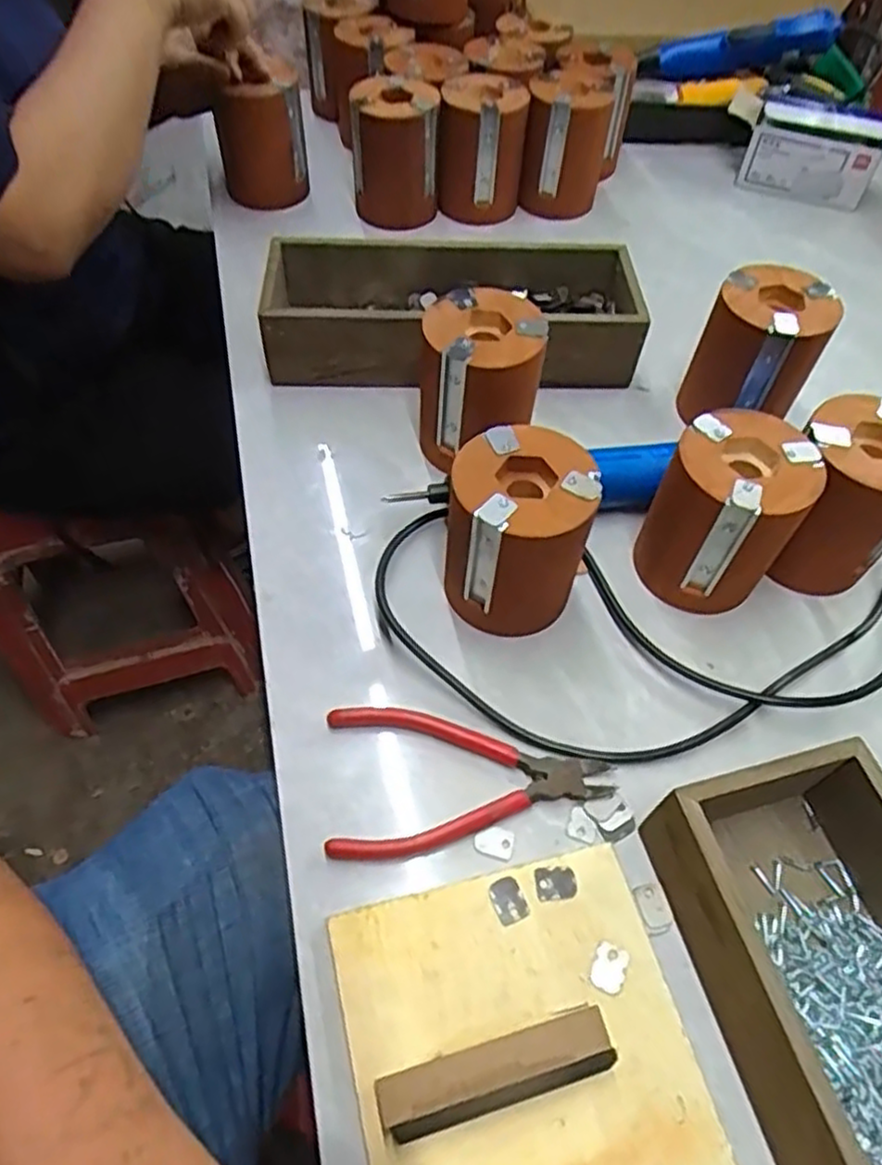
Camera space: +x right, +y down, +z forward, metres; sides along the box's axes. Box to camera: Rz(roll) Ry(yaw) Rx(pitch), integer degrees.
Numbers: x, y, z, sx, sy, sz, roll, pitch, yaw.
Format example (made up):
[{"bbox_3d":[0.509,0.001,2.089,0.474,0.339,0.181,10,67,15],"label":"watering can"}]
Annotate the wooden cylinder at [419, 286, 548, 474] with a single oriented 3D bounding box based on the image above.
[{"bbox_3d":[0.025,-0.128,0.485,0.077,0.102,0.074,2,56,1],"label":"wooden cylinder"}]

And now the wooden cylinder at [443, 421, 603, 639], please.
[{"bbox_3d":[0.044,-0.026,0.415,0.073,0.104,0.072,0,56,0],"label":"wooden cylinder"}]

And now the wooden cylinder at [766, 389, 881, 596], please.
[{"bbox_3d":[0.243,-0.049,0.444,0.075,0.101,0.085,27,60,17],"label":"wooden cylinder"}]

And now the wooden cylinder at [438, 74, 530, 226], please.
[{"bbox_3d":[0.038,-0.390,0.663,0.075,0.100,0.070,6,56,4],"label":"wooden cylinder"}]

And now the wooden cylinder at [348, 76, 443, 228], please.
[{"bbox_3d":[-0.041,-0.379,0.654,0.075,0.104,0.073,-2,56,-2],"label":"wooden cylinder"}]

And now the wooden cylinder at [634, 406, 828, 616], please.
[{"bbox_3d":[0.168,-0.040,0.433,0.073,0.098,0.081,28,60,18],"label":"wooden cylinder"}]

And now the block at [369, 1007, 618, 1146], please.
[{"bbox_3d":[0.023,0.205,0.305,0.097,0.016,0.025,-13,57,-9],"label":"block"}]

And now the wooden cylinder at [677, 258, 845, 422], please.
[{"bbox_3d":[0.220,-0.158,0.515,0.078,0.101,0.073,27,60,17],"label":"wooden cylinder"}]

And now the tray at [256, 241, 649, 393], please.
[{"bbox_3d":[0.010,-0.210,0.568,0.275,0.060,0.112,0,56,0],"label":"tray"}]

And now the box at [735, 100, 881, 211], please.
[{"bbox_3d":[0.363,-0.420,0.716,0.121,0.076,0.029,18,57,12],"label":"box"}]

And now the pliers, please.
[{"bbox_3d":[0.015,0.104,0.385,0.146,0.007,0.080,0,56,0],"label":"pliers"}]

